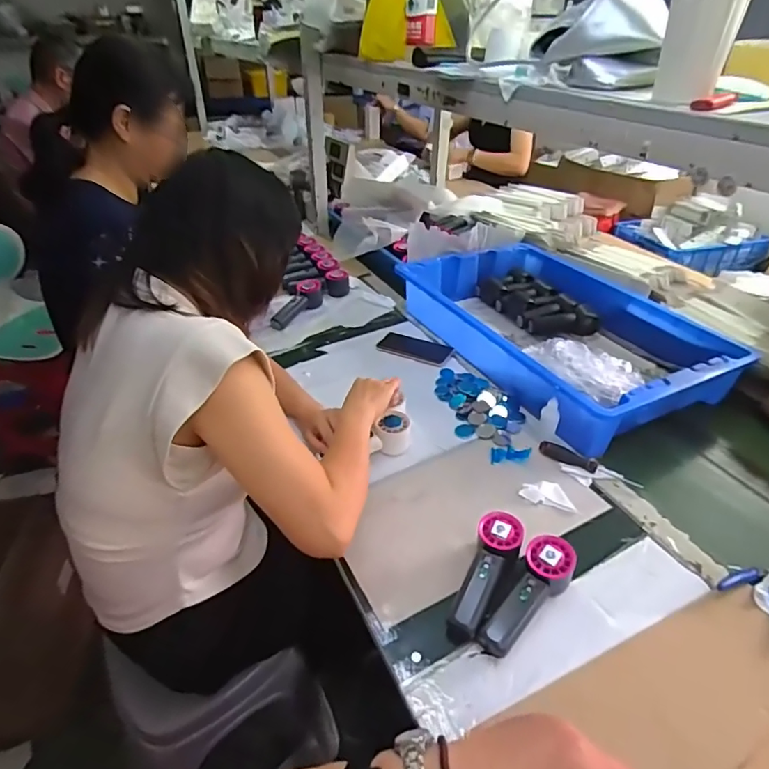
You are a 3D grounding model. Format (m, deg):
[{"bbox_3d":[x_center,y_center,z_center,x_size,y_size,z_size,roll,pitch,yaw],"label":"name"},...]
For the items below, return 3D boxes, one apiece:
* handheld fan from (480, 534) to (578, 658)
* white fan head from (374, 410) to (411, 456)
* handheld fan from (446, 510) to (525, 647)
[{"bbox_3d":[0.173,0.253,0.604,0.057,0.055,0.154,23,43,30],"label":"handheld fan"},{"bbox_3d":[0.017,0.082,0.847,0.057,0.063,0.069,-1,37,1],"label":"white fan head"},{"bbox_3d":[0.130,0.238,0.628,0.061,0.056,0.162,15,40,21],"label":"handheld fan"}]

